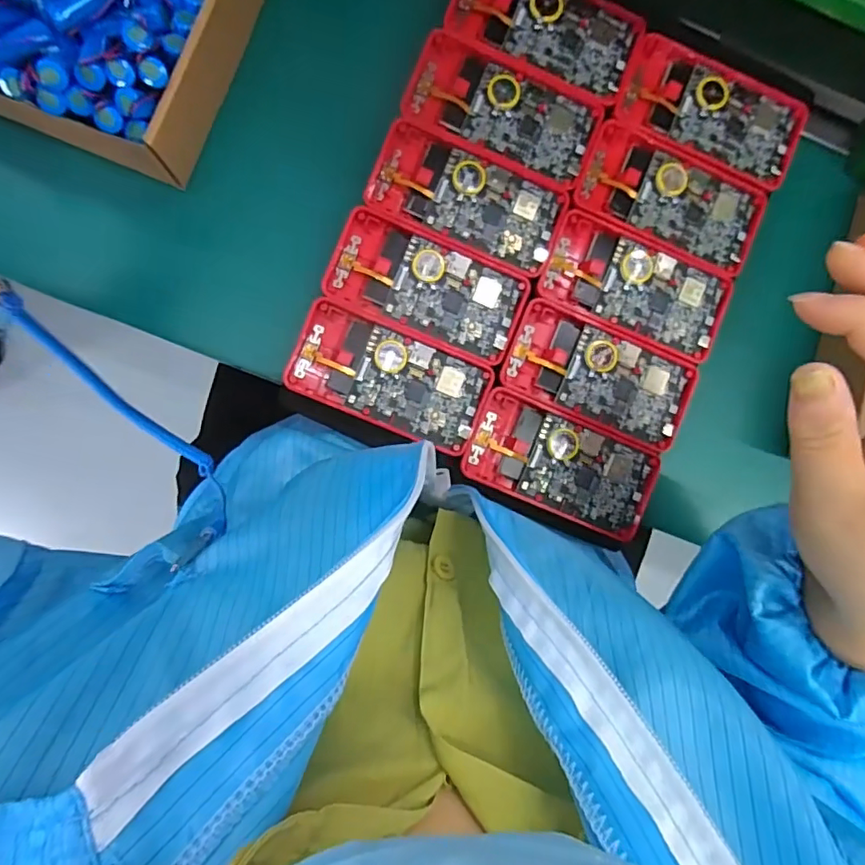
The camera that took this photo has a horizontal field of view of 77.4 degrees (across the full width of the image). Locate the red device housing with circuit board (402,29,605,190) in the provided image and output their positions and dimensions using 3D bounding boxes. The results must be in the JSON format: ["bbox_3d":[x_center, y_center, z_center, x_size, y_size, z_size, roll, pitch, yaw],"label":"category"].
[{"bbox_3d":[0.046,-0.208,0.351,0.123,0.011,0.062,20,88,-4],"label":"red device housing with circuit board"}]

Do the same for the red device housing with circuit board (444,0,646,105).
[{"bbox_3d":[0.073,-0.265,0.350,0.123,0.009,0.065,20,88,-4],"label":"red device housing with circuit board"}]

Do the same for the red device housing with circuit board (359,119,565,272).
[{"bbox_3d":[0.023,-0.150,0.345,0.122,0.008,0.060,22,88,-4],"label":"red device housing with circuit board"}]

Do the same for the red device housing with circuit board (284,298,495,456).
[{"bbox_3d":[-0.027,-0.035,0.343,0.121,0.010,0.061,23,88,-4],"label":"red device housing with circuit board"}]

